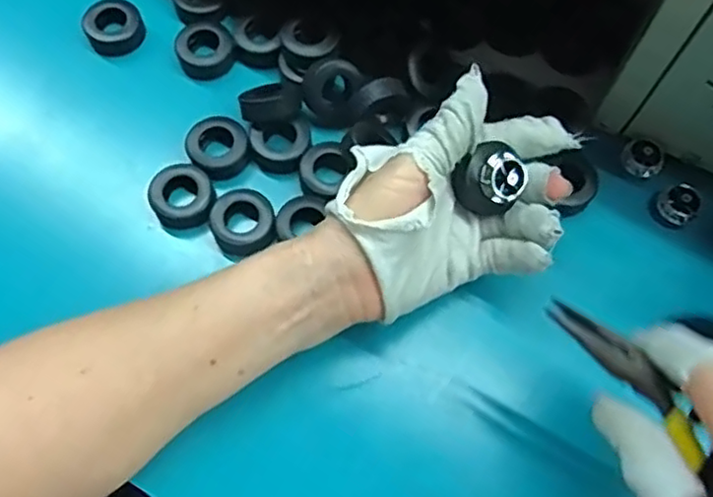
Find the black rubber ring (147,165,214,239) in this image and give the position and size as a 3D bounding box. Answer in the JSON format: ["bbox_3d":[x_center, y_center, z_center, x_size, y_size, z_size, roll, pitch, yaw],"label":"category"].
[{"bbox_3d":[-0.103,-0.030,0.390,0.035,0.022,0.038,1,70,-1],"label":"black rubber ring"}]

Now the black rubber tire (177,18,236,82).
[{"bbox_3d":[-0.099,-0.130,0.423,0.034,0.011,0.036,-36,75,-13],"label":"black rubber tire"}]

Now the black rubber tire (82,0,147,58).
[{"bbox_3d":[-0.160,-0.146,0.432,0.036,0.016,0.036,1,70,-1],"label":"black rubber tire"}]

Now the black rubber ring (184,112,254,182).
[{"bbox_3d":[-0.084,-0.061,0.398,0.036,0.017,0.037,1,70,-1],"label":"black rubber ring"}]

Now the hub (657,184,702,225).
[{"bbox_3d":[0.191,-0.026,0.385,0.018,0.017,0.021,-37,75,-14],"label":"hub"}]

